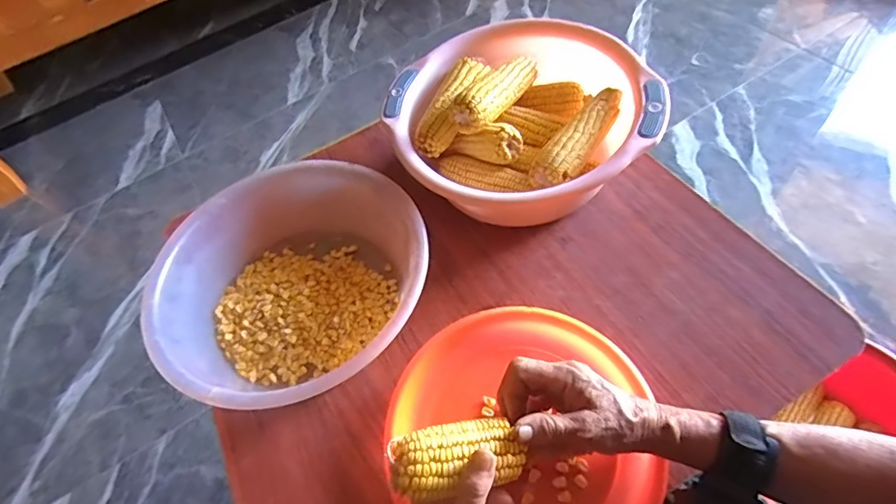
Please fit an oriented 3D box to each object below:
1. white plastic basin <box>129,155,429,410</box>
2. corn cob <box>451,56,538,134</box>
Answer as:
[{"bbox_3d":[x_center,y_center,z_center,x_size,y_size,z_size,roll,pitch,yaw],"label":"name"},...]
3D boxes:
[{"bbox_3d":[-0.158,0.038,0.526,0.274,0.096,0.263,-4,56,7],"label":"white plastic basin"},{"bbox_3d":[0.066,-0.198,0.585,0.035,0.042,0.150,31,67,25],"label":"corn cob"}]

